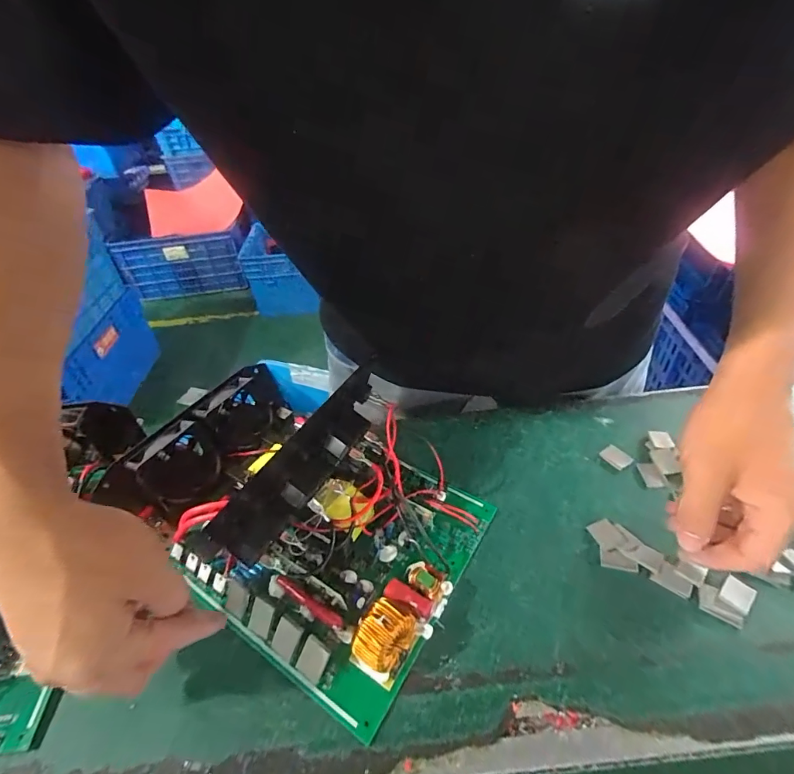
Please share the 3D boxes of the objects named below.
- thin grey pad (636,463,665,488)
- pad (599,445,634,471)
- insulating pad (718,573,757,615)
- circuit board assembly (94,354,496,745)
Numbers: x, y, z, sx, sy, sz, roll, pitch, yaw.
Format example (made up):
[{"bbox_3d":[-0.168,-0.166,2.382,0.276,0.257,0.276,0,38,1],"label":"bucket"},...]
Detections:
[{"bbox_3d":[0.223,0.076,0.378,0.017,0.004,0.024,-3,40,4],"label":"thin grey pad"},{"bbox_3d":[0.198,0.063,0.391,0.018,0.004,0.024,-26,44,-22],"label":"pad"},{"bbox_3d":[0.232,0.142,0.294,0.020,0.005,0.018,-32,47,-28],"label":"insulating pad"},{"bbox_3d":[-0.076,0.085,0.346,0.261,0.083,0.189,20,46,27],"label":"circuit board assembly"}]

